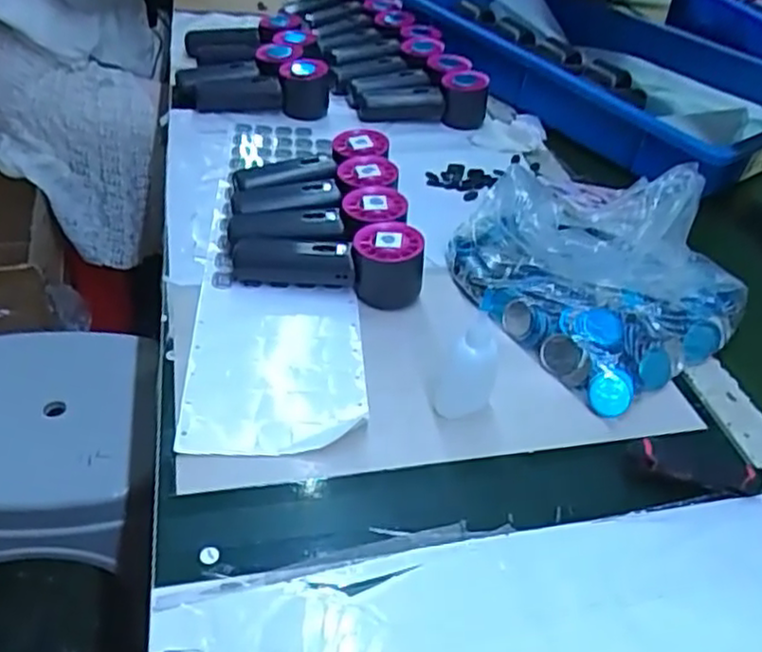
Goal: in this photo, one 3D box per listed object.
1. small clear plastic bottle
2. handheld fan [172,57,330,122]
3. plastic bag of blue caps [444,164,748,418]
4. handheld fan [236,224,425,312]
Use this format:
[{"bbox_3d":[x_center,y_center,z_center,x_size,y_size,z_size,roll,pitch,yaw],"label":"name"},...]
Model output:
[{"bbox_3d":[0.061,0.023,0.496,0.042,0.072,0.051,17,40,12],"label":"small clear plastic bottle"},{"bbox_3d":[-0.157,-0.285,0.846,0.186,0.054,0.066,5,39,-2],"label":"handheld fan"},{"bbox_3d":[0.185,-0.064,0.611,0.209,0.086,0.236,-20,47,-29],"label":"plastic bag of blue caps"},{"bbox_3d":[-0.045,-0.060,0.592,0.159,0.057,0.054,13,40,8],"label":"handheld fan"}]

